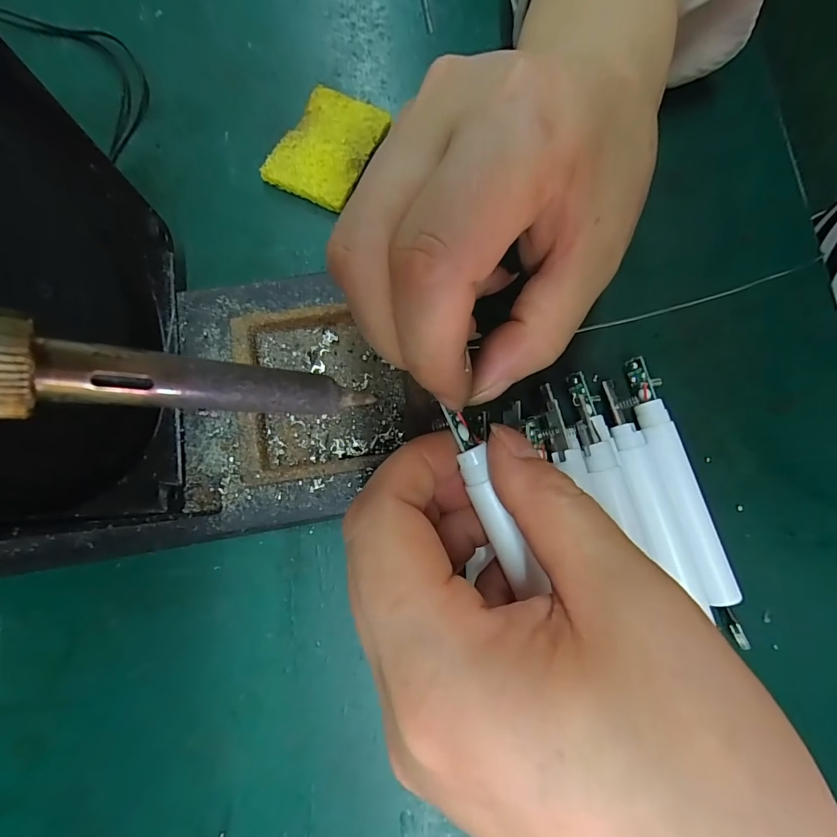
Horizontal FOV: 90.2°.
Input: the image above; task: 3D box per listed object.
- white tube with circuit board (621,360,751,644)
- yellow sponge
[{"bbox_3d":[0.105,0.029,0.167,0.015,0.012,0.111,-12,80,-3],"label":"white tube with circuit board"},{"bbox_3d":[-0.042,-0.128,0.197,0.040,0.007,0.055,27,80,4],"label":"yellow sponge"}]

